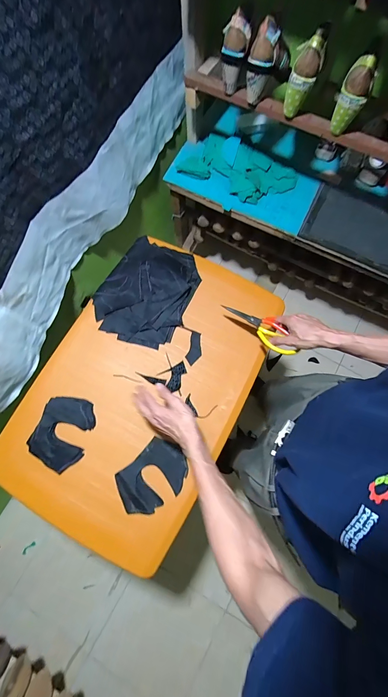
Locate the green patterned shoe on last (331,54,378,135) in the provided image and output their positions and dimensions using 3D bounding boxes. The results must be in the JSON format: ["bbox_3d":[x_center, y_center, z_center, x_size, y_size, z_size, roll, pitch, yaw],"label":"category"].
[{"bbox_3d":[0.393,-0.625,0.715,0.070,0.150,0.071,20,75,5],"label":"green patterned shoe on last"}]

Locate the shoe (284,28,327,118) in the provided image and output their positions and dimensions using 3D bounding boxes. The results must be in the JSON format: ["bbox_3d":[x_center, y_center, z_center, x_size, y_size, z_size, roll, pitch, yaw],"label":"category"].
[{"bbox_3d":[0.274,-0.677,0.724,0.066,0.150,0.075,20,75,5],"label":"shoe"}]

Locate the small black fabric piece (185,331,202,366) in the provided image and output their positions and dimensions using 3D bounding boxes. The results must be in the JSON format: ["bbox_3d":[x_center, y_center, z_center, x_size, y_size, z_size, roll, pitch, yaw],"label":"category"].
[{"bbox_3d":[0.003,-0.001,0.770,0.037,0.006,0.090,15,75,4],"label":"small black fabric piece"}]

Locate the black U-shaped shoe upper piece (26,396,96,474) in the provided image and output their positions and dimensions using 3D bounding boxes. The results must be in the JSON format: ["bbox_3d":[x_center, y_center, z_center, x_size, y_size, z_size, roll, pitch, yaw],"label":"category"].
[{"bbox_3d":[-0.319,0.199,0.698,0.131,0.012,0.166,20,75,5],"label":"black U-shaped shoe upper piece"}]

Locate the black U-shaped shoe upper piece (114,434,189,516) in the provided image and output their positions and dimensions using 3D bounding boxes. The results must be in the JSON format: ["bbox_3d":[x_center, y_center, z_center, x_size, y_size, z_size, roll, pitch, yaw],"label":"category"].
[{"bbox_3d":[-0.094,0.293,0.663,0.163,0.013,0.119,-43,79,-11],"label":"black U-shaped shoe upper piece"}]

